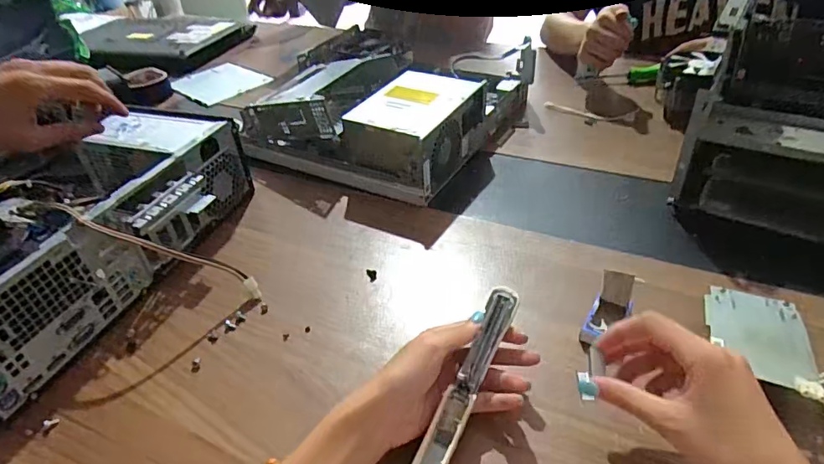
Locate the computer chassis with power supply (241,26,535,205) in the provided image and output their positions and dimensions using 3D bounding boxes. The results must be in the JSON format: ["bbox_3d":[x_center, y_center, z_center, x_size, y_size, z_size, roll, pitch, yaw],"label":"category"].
[{"bbox_3d":[-0.027,-0.198,0.714,0.320,0.095,0.327,14,42,29],"label":"computer chassis with power supply"}]

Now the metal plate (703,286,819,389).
[{"bbox_3d":[0.262,0.077,0.374,0.066,0.007,0.105,8,33,20],"label":"metal plate"}]

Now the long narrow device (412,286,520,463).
[{"bbox_3d":[0.034,0.113,0.341,0.021,0.020,0.174,16,61,27],"label":"long narrow device"}]

